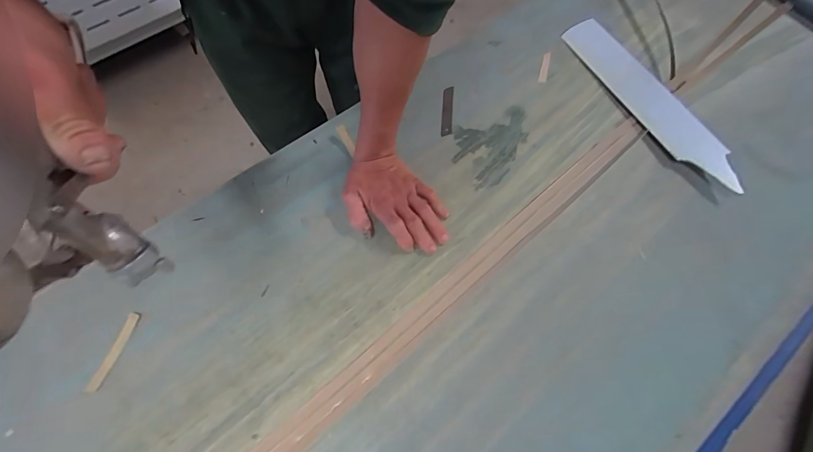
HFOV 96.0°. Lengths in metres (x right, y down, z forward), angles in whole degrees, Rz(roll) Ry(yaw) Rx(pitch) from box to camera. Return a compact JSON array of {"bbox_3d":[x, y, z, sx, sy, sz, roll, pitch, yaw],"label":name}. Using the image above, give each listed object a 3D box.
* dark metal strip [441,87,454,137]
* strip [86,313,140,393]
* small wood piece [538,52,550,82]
[{"bbox_3d":[0.069,-0.193,0.615,0.018,0.010,0.091,6,69,-1],"label":"dark metal strip"},{"bbox_3d":[-0.365,0.157,0.457,0.013,0.004,0.096,18,69,4],"label":"strip"},{"bbox_3d":[0.250,-0.287,0.660,0.014,0.004,0.071,17,69,4],"label":"small wood piece"}]

